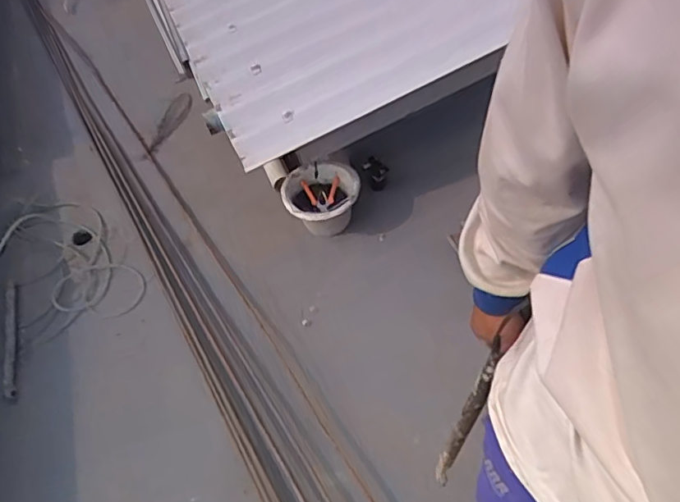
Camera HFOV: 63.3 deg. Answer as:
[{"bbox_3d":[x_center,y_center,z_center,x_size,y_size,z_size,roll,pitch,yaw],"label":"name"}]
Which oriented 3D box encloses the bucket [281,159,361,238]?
[{"bbox_3d":[-0.056,-0.155,1.812,0.238,0.204,0.218,-3,49,3],"label":"bucket"}]

